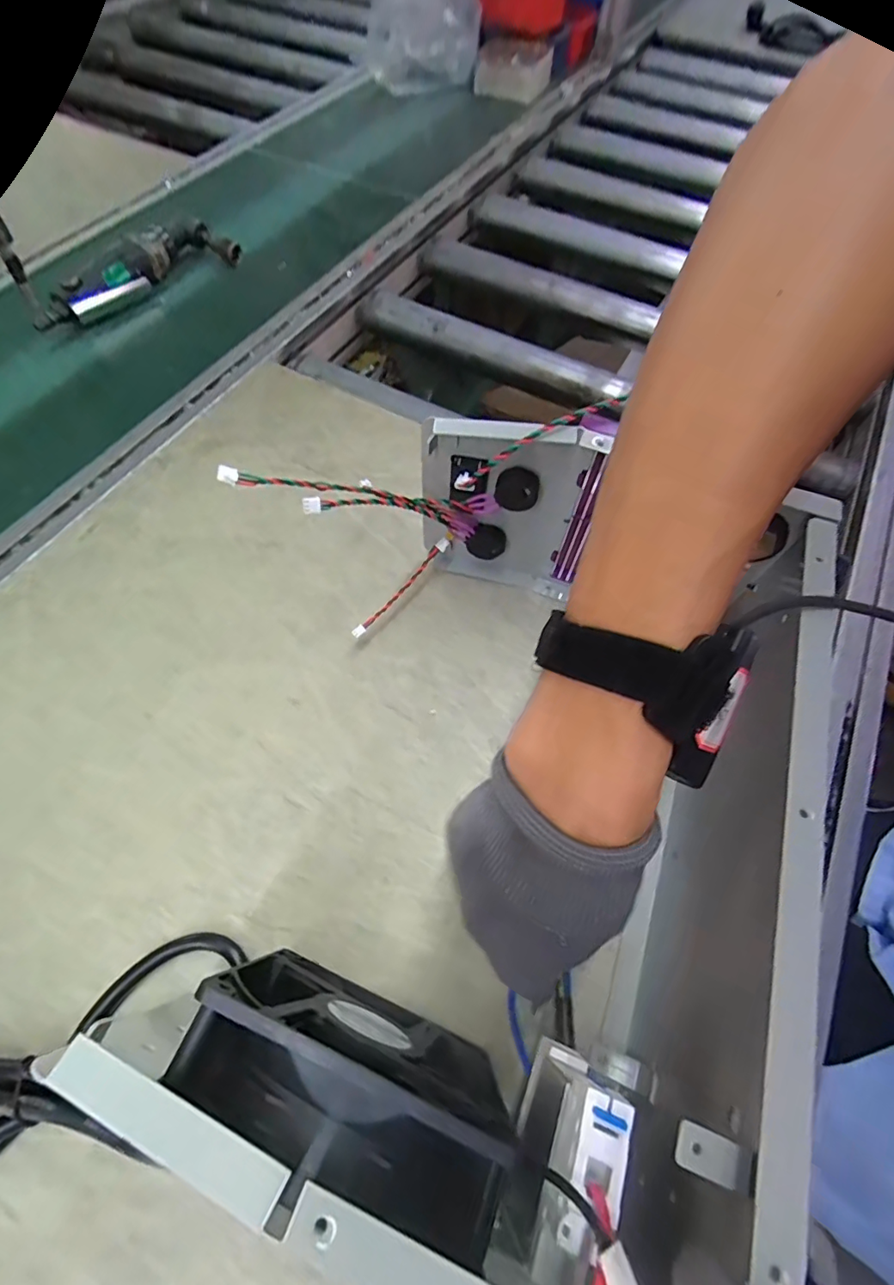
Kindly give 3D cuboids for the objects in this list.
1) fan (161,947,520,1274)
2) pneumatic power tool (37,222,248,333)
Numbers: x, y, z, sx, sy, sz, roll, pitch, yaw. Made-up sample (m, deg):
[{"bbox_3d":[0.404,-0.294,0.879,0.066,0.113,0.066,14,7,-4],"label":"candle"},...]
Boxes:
[{"bbox_3d":[-0.039,0.180,0.218,0.120,0.141,0.031,21,64,9],"label":"fan"},{"bbox_3d":[-0.356,-0.423,0.573,0.243,0.038,0.069,-40,70,-19],"label":"pneumatic power tool"}]

